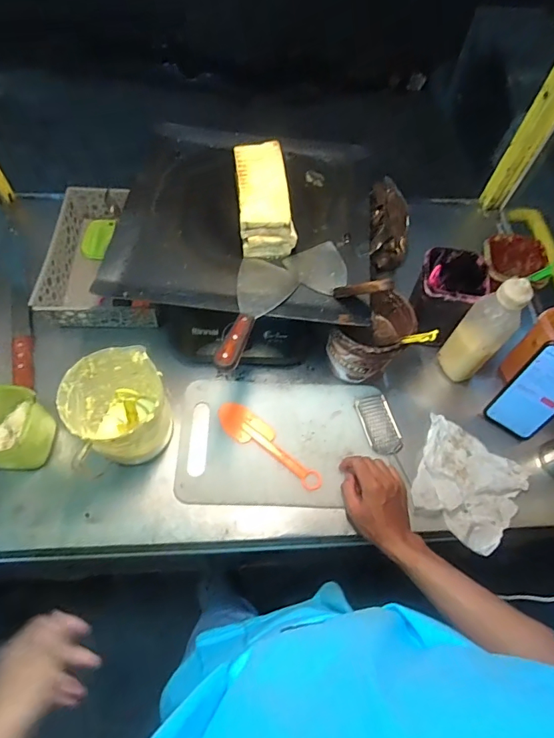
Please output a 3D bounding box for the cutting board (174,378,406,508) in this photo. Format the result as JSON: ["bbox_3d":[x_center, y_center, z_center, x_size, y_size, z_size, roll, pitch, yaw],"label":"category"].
[{"bbox_3d":[0.008,0.109,0.693,0.314,0.020,0.202,1,62,0],"label":"cutting board"}]

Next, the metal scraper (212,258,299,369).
[{"bbox_3d":[-0.031,-0.082,0.618,0.086,0.029,0.199,13,63,6],"label":"metal scraper"}]

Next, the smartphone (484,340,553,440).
[{"bbox_3d":[0.393,0.037,0.665,0.080,0.165,0.015,40,48,18],"label":"smartphone"}]

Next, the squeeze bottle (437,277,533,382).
[{"bbox_3d":[0.311,-0.046,0.688,0.058,0.231,0.054,9,63,4],"label":"squeeze bottle"}]

